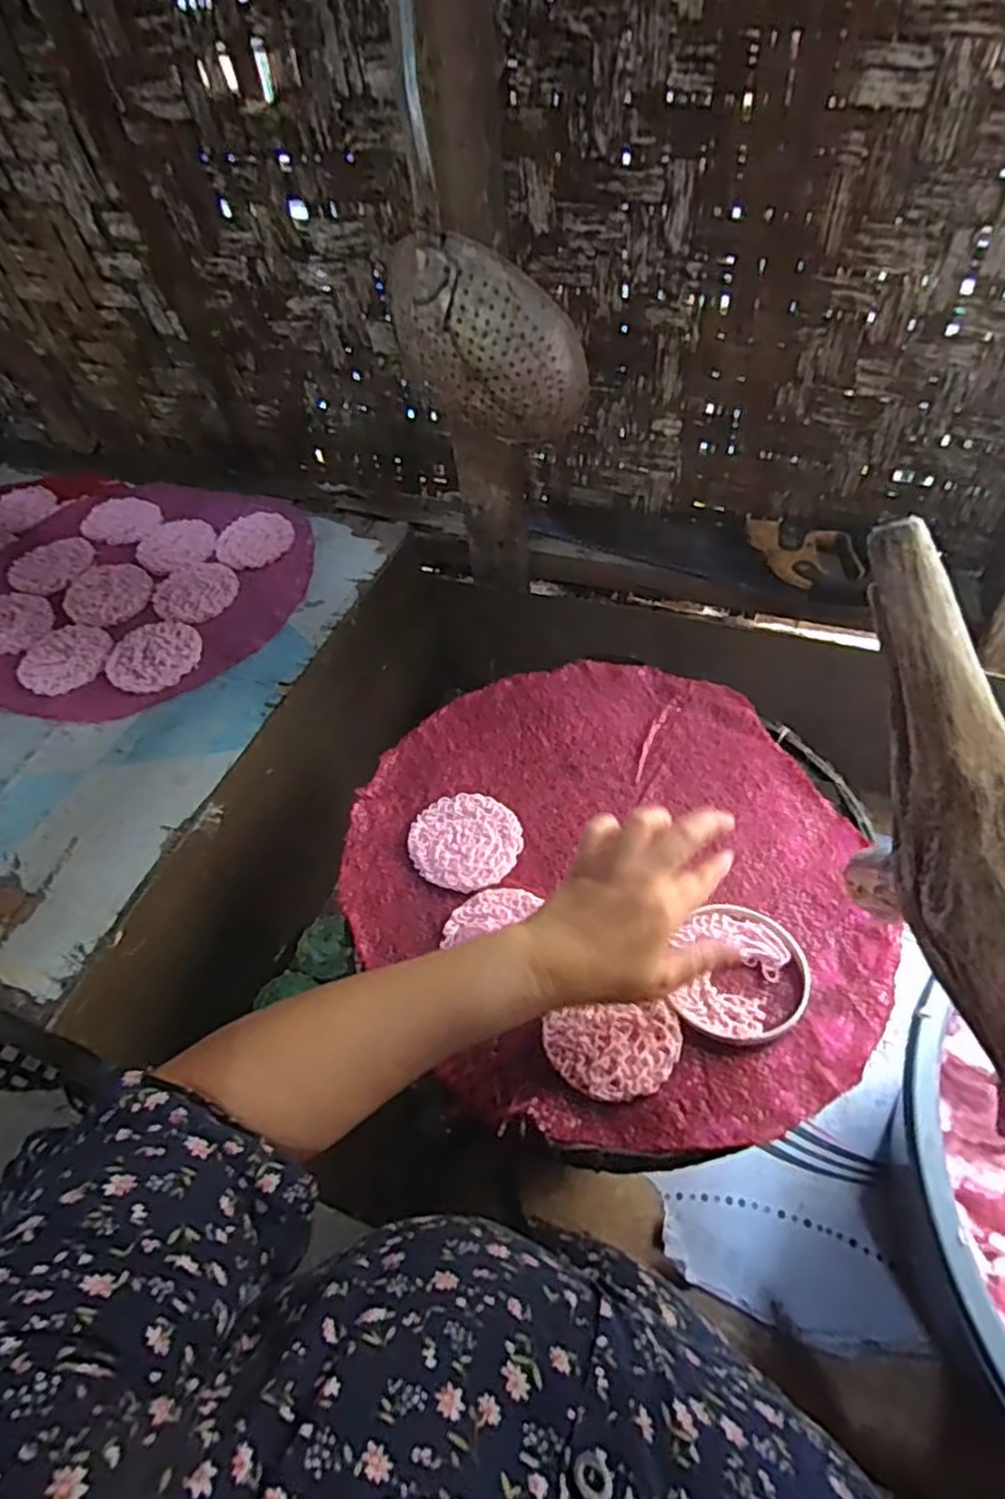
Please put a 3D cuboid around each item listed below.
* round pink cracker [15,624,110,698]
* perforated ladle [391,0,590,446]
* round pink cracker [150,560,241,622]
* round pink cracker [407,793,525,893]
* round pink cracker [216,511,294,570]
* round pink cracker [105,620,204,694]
[{"bbox_3d":[-0.396,-0.083,0.646,0.079,0.009,0.079,-1,54,1],"label":"round pink cracker"},{"bbox_3d":[-0.021,-0.398,0.468,0.142,0.408,0.082,-9,52,-1],"label":"perforated ladle"},{"bbox_3d":[-0.298,-0.155,0.686,0.085,0.005,0.080,-1,54,1],"label":"round pink cracker"},{"bbox_3d":[-0.027,0.067,0.526,0.079,0.007,0.076,-1,54,1],"label":"round pink cracker"},{"bbox_3d":[-0.253,-0.215,0.726,0.076,0.004,0.080,-1,54,1],"label":"round pink cracker"},{"bbox_3d":[-0.310,-0.084,0.634,0.078,0.010,0.080,-1,54,1],"label":"round pink cracker"}]

